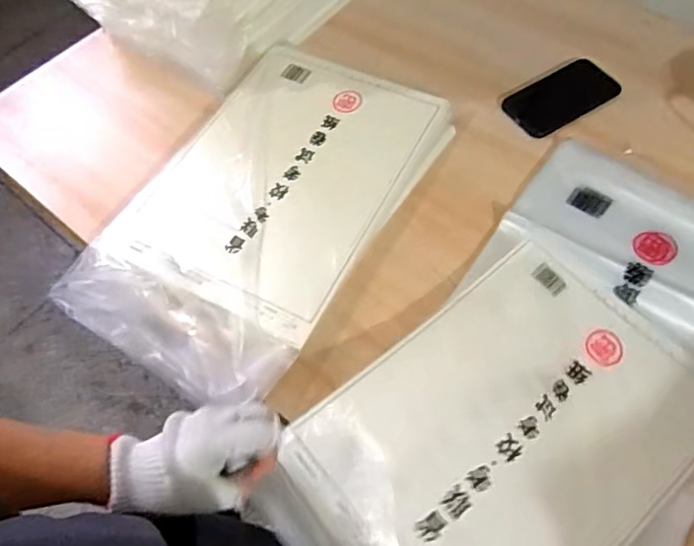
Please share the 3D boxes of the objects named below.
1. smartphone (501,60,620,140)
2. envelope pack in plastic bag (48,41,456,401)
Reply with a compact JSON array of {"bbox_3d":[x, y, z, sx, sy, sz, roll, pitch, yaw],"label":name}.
[{"bbox_3d":[0.284,-0.238,0.747,0.148,0.008,0.087,-29,64,-12],"label":"smartphone"},{"bbox_3d":[-0.103,-0.086,0.673,0.291,0.042,0.456,27,66,17],"label":"envelope pack in plastic bag"}]

